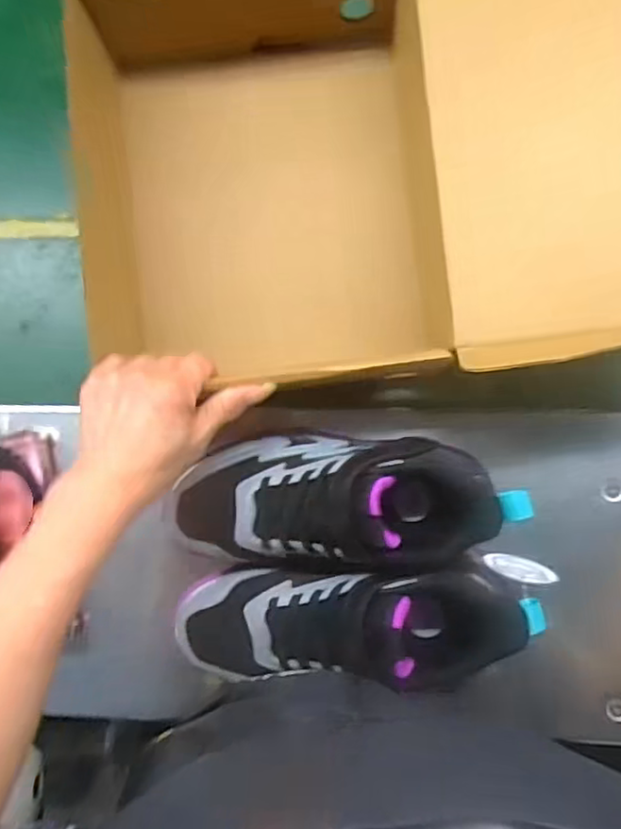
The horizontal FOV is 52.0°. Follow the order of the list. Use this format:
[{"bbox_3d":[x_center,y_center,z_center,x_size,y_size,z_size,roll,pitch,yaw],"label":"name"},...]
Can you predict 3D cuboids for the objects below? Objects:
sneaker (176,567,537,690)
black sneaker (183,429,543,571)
[{"bbox_3d":[0.020,0.134,0.397,0.231,0.096,0.071,-5,84,6],"label":"sneaker"},{"bbox_3d":[0.013,0.055,0.400,0.224,0.097,0.082,3,85,7],"label":"black sneaker"}]

